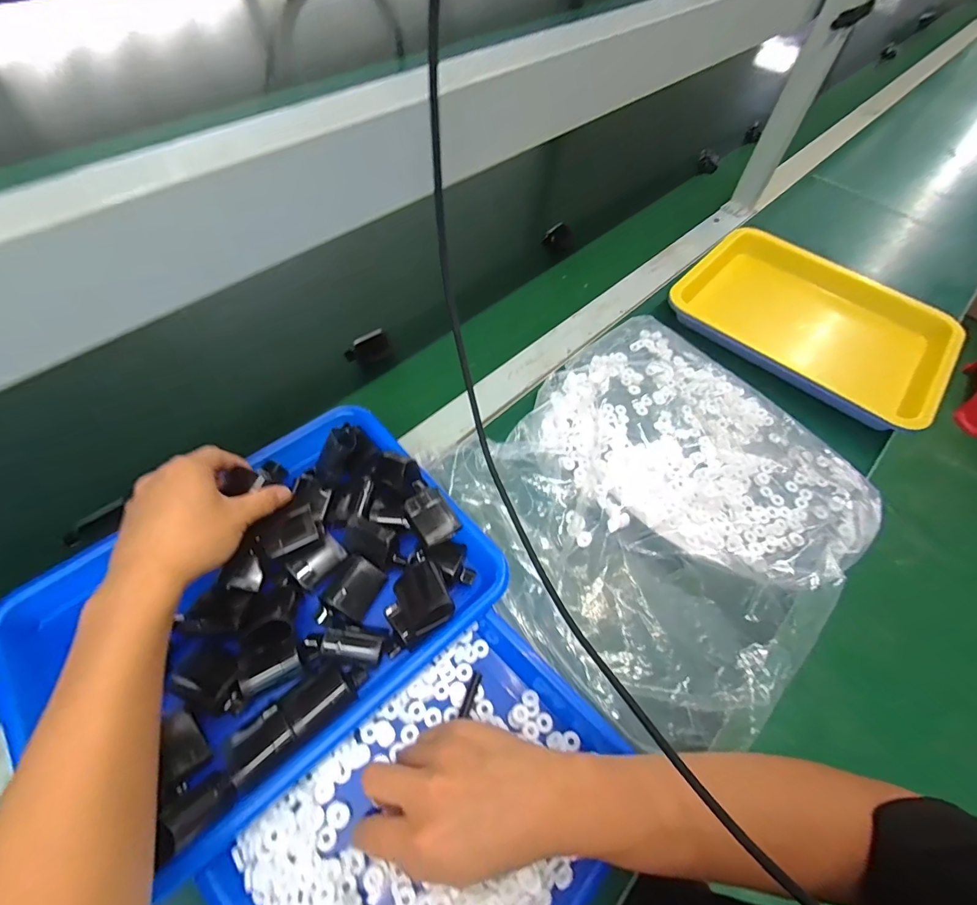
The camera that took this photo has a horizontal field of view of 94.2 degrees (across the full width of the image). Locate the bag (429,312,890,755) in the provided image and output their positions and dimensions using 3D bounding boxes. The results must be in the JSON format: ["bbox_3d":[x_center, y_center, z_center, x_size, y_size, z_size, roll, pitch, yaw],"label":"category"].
[{"bbox_3d":[0.175,0.038,0.463,0.396,0.053,0.352,-35,64,-22],"label":"bag"}]

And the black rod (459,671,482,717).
[{"bbox_3d":[-0.014,0.195,0.367,0.006,0.004,0.035,21,48,11],"label":"black rod"}]

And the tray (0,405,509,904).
[{"bbox_3d":[-0.174,0.117,0.365,0.322,0.067,0.241,-36,66,-23],"label":"tray"}]

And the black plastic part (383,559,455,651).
[{"bbox_3d":[-0.055,0.115,0.351,0.048,0.031,0.052,-29,64,-20],"label":"black plastic part"}]

